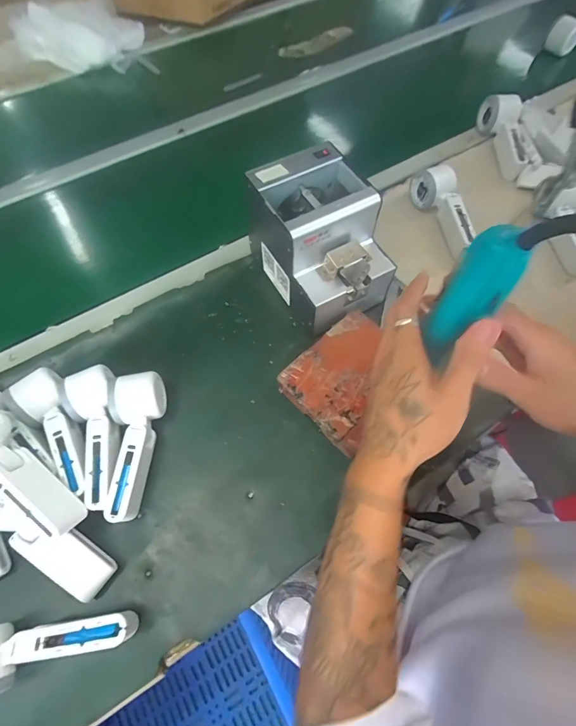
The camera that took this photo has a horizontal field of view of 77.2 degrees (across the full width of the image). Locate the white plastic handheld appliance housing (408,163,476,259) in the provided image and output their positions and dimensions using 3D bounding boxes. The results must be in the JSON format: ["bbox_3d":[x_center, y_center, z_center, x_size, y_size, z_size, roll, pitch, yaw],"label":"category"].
[{"bbox_3d":[0.243,-0.237,0.569,0.072,0.052,0.153,-1,64,0],"label":"white plastic handheld appliance housing"}]

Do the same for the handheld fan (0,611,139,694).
[{"bbox_3d":[-0.230,0.260,0.338,0.155,0.051,0.054,-18,65,-8],"label":"handheld fan"}]

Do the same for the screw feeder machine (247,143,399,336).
[{"bbox_3d":[0.044,-0.158,0.485,0.128,0.144,0.178,-29,67,-13],"label":"screw feeder machine"}]

